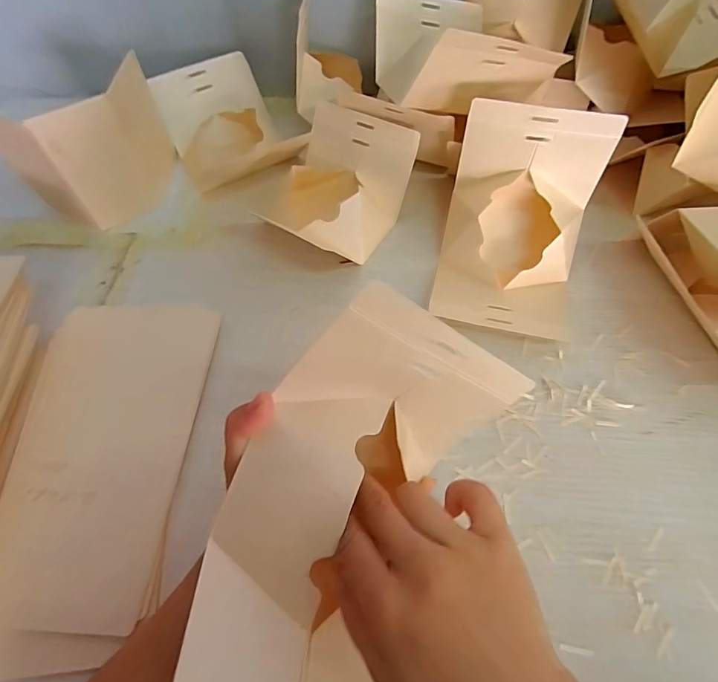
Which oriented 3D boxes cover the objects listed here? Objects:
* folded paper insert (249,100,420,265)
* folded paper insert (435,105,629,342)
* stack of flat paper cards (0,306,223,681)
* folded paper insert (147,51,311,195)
[{"bbox_3d":[-0.031,-0.166,0.461,0.140,0.074,0.141,27,62,16],"label":"folded paper insert"},{"bbox_3d":[0.142,-0.099,0.384,0.125,0.129,0.148,11,59,7],"label":"folded paper insert"},{"bbox_3d":[-0.202,0.086,0.341,0.140,0.012,0.278,-2,58,-1],"label":"stack of flat paper cards"},{"bbox_3d":[-0.159,-0.263,0.529,0.136,0.067,0.168,-23,60,-12],"label":"folded paper insert"}]

